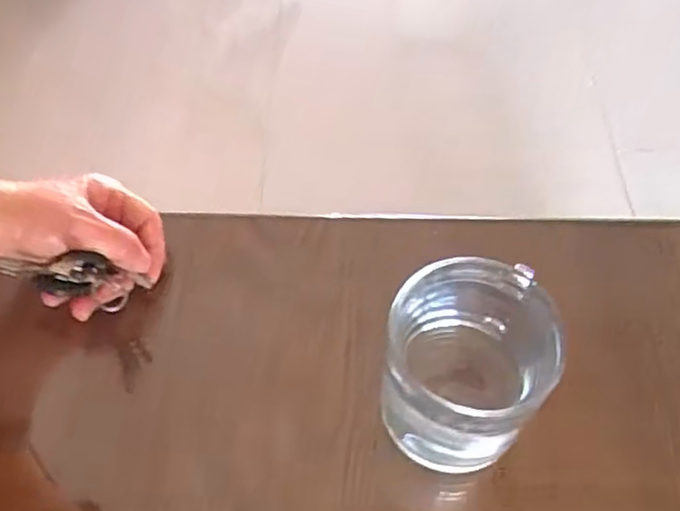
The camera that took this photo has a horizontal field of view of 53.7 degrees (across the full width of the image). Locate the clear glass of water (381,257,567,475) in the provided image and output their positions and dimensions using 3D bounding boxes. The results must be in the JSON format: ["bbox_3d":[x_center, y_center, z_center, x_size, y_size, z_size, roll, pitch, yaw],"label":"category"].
[{"bbox_3d":[0.070,0.065,0.384,0.084,0.106,0.084,-16,57,-13],"label":"clear glass of water"}]

